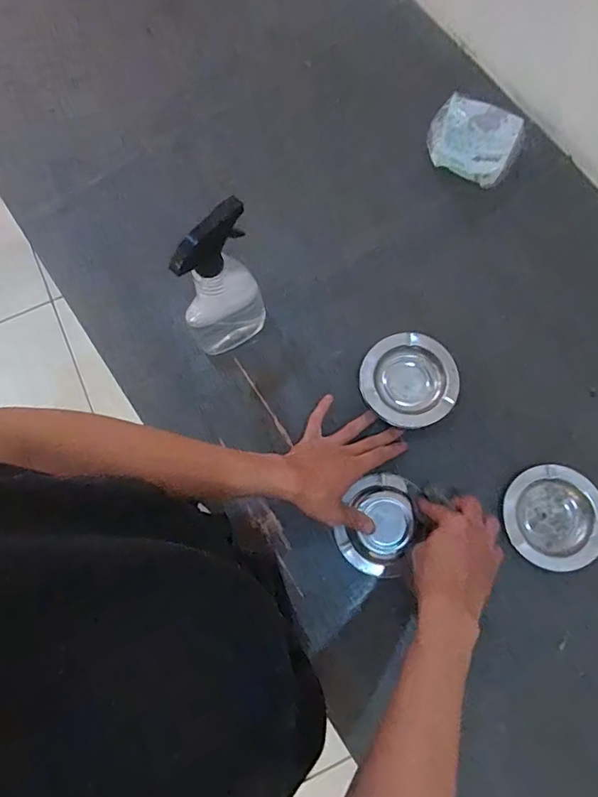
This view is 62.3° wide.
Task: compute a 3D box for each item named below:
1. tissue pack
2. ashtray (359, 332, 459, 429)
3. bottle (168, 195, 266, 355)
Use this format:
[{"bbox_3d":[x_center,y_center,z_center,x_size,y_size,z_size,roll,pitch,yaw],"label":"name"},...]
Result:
[{"bbox_3d":[0.233,-0.347,0.671,0.112,0.045,0.094,25,79,7],"label":"tissue pack"},{"bbox_3d":[0.137,-0.022,0.616,0.111,0.031,0.114,0,78,1],"label":"ashtray"},{"bbox_3d":[-0.084,-0.114,0.548,0.098,0.216,0.043,-39,79,-7],"label":"bottle"}]

